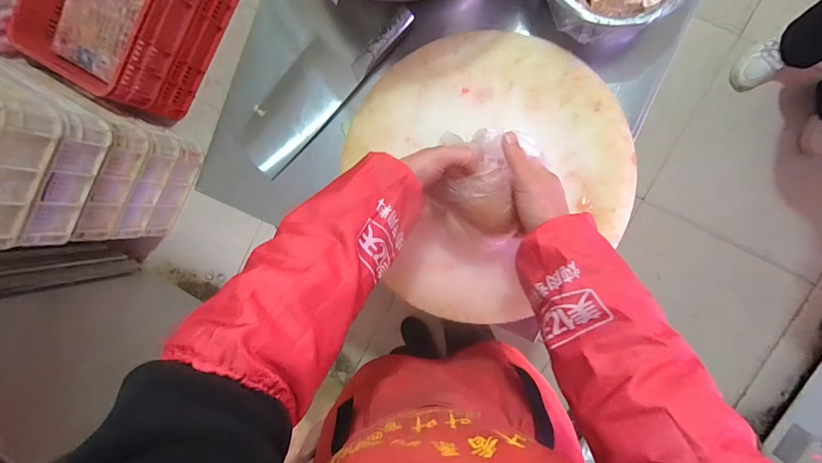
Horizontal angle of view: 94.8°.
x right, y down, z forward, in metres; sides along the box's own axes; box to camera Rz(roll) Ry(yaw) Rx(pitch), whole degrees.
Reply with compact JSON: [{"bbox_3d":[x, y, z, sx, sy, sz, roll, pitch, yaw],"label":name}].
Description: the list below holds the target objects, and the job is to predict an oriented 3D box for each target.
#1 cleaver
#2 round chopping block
[{"bbox_3d":[-0.146,-0.227,0.584,0.315,0.034,0.096,-44,86,8],"label":"cleaver"},{"bbox_3d":[0.103,-0.075,0.531,0.385,0.029,0.393,0,93,8],"label":"round chopping block"}]

